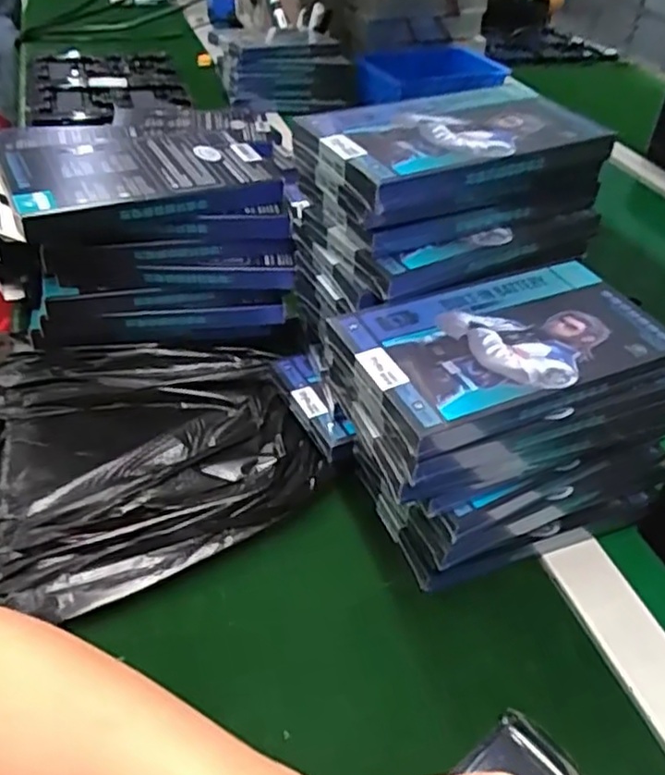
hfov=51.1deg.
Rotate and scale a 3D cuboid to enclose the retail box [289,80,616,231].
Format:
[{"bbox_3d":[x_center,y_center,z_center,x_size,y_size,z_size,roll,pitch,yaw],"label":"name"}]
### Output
[{"bbox_3d":[0.070,-0.143,0.413,0.169,0.034,0.098,-16,51,-19],"label":"retail box"}]

